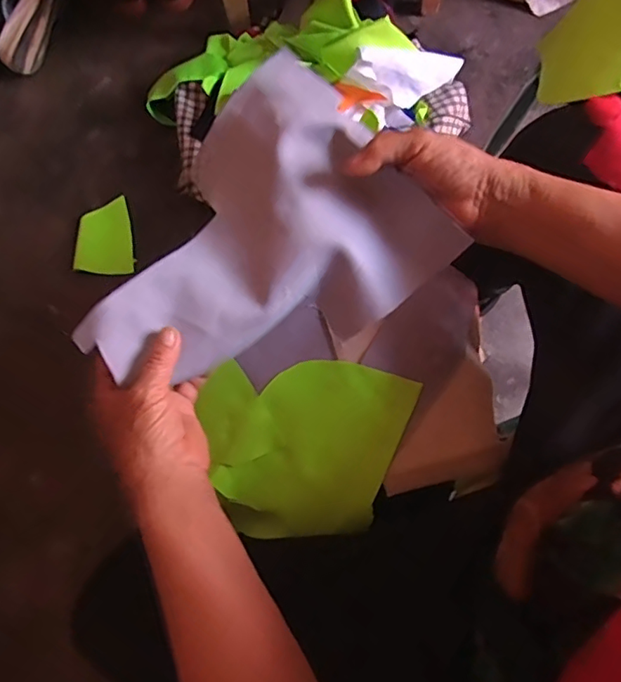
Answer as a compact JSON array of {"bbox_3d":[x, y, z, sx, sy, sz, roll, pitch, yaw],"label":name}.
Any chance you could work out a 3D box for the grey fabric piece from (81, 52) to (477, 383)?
[{"bbox_3d":[-0.049,-0.067,0.411,0.249,0.063,0.198,-38,77,-9],"label":"grey fabric piece"}]

